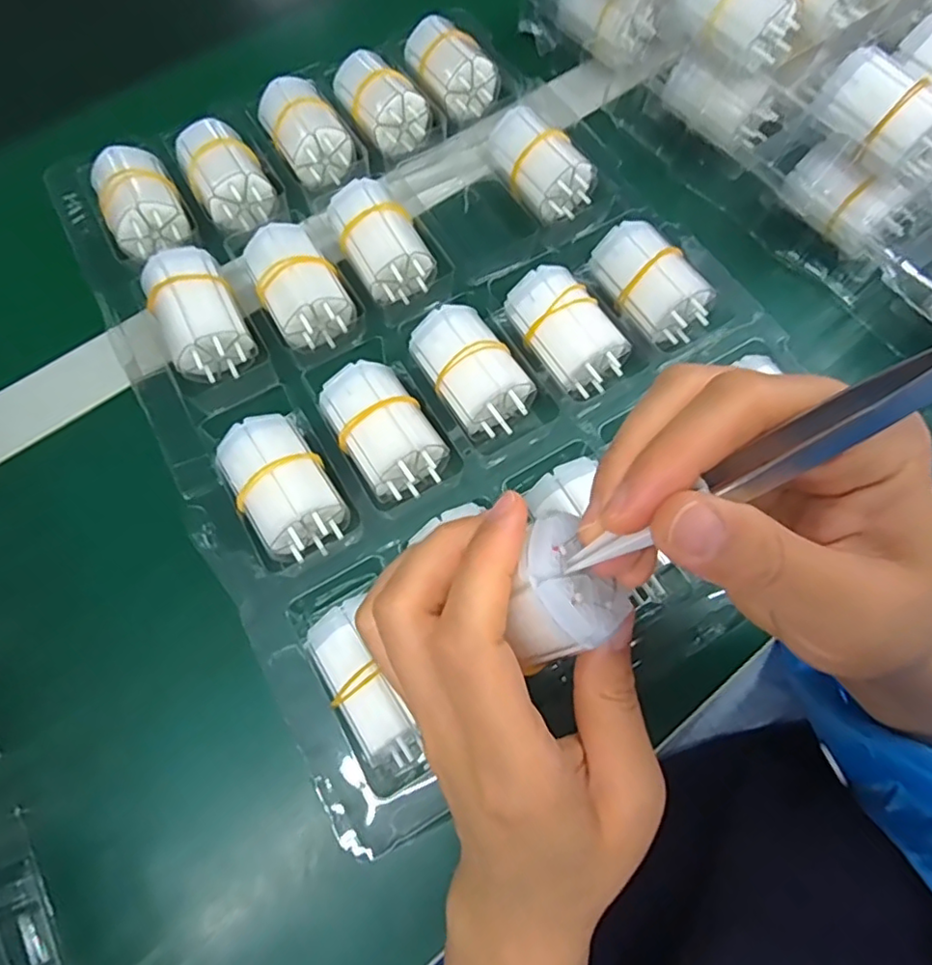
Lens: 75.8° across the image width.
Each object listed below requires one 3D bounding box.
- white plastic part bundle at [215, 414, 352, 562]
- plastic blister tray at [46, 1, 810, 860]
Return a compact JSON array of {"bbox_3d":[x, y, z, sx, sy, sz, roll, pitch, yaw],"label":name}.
[{"bbox_3d":[-0.081,0.002,0.267,0.038,0.026,0.061,-30,71,-11],"label":"white plastic part bundle"},{"bbox_3d":[-0.019,-0.083,0.305,0.274,0.039,0.381,-29,71,-10],"label":"plastic blister tray"}]

